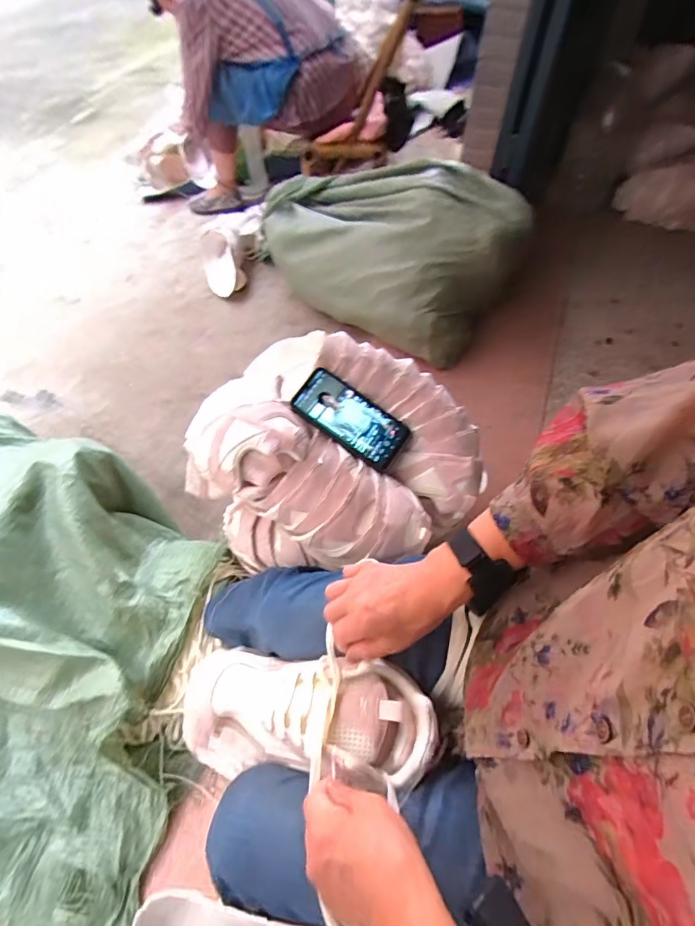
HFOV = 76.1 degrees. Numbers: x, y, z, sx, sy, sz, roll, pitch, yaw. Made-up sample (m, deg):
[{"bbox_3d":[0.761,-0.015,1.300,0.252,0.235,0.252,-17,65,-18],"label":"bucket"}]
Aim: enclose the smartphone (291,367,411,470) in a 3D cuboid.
[{"bbox_3d":[0.006,-0.063,0.618,0.162,0.011,0.080,35,74,-1],"label":"smartphone"}]

